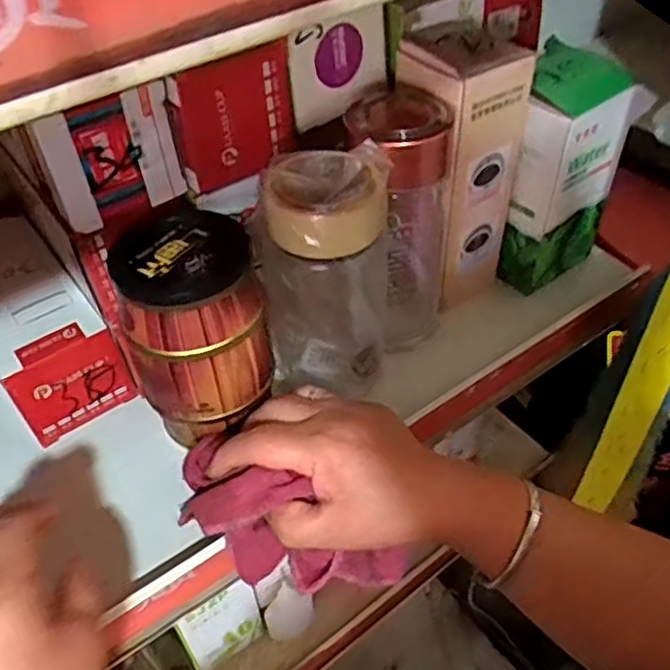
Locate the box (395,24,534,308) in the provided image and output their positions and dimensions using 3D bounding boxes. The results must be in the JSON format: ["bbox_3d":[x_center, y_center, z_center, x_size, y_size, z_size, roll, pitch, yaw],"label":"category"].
[{"bbox_3d":[0.083,-0.114,0.462,0.071,0.181,0.071,-23,50,-20],"label":"box"}]

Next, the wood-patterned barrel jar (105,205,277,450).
[{"bbox_3d":[-0.082,-0.007,0.391,0.078,0.106,0.082,-17,49,-16],"label":"wood-patterned barrel jar"}]

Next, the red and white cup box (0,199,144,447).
[{"bbox_3d":[-0.216,-0.016,0.463,0.069,0.065,0.178,-30,53,-25],"label":"red and white cup box"}]

